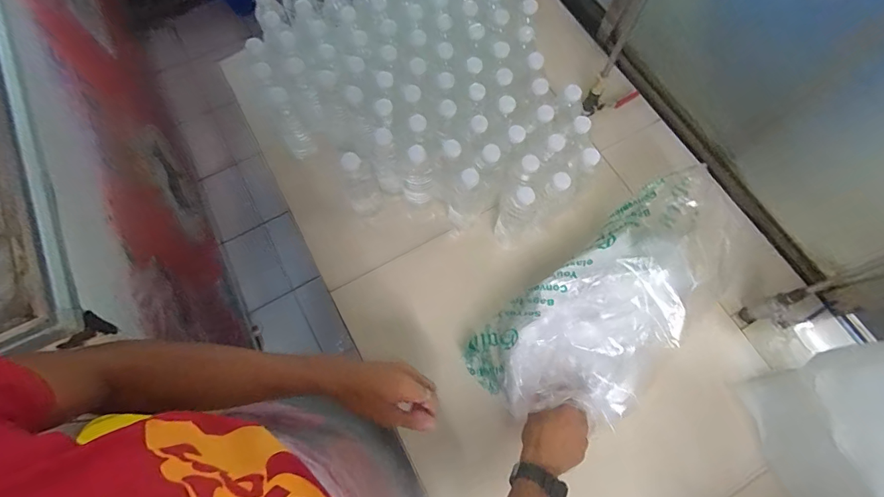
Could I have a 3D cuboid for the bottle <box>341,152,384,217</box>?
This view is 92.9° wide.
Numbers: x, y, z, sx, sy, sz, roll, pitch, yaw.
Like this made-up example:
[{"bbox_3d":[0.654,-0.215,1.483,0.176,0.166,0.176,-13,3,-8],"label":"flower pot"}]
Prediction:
[{"bbox_3d":[-0.136,-0.107,0.720,0.061,0.159,0.050,-24,72,-9],"label":"bottle"}]

